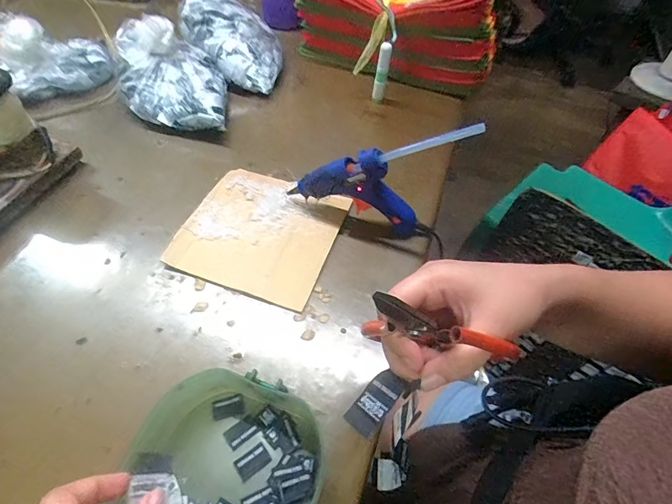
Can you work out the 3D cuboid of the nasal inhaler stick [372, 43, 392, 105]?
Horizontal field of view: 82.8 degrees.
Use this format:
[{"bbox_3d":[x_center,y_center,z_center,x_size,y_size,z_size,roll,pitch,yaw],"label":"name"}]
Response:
[{"bbox_3d":[0.066,-0.255,0.555,0.020,0.092,0.018,7,53,3],"label":"nasal inhaler stick"}]

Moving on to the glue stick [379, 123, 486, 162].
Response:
[{"bbox_3d":[0.083,-0.096,0.338,0.095,0.009,0.006,-9,47,34],"label":"glue stick"}]

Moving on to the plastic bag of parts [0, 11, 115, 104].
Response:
[{"bbox_3d":[-0.412,-0.282,0.549,0.152,0.080,0.099,-26,58,-21],"label":"plastic bag of parts"}]

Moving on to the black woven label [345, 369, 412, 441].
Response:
[{"bbox_3d":[0.024,0.091,0.231,0.039,0.004,0.023,-49,37,-12],"label":"black woven label"}]

